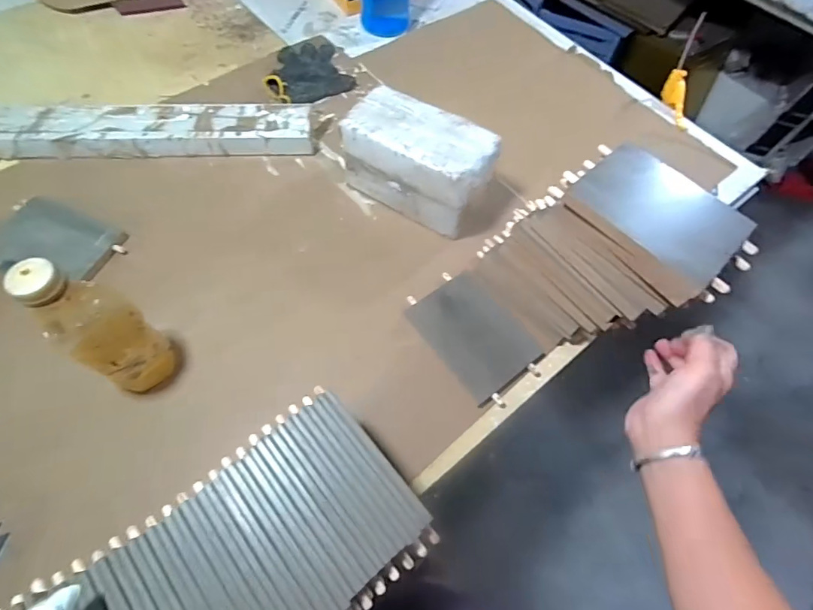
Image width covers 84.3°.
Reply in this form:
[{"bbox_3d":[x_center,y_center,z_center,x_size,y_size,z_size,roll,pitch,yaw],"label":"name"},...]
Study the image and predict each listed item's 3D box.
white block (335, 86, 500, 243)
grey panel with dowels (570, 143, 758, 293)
[{"bbox_3d":[0.020,-0.201,0.641,0.201,0.115,0.099,30,66,12],"label":"white block"},{"bbox_3d":[0.259,-0.096,0.446,0.106,0.011,0.171,-37,71,-19],"label":"grey panel with dowels"}]

